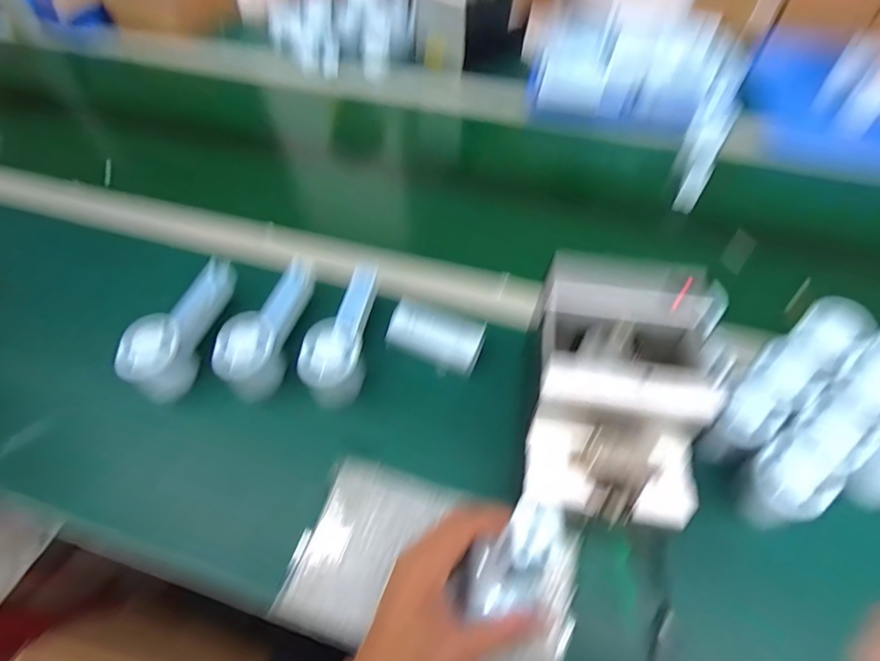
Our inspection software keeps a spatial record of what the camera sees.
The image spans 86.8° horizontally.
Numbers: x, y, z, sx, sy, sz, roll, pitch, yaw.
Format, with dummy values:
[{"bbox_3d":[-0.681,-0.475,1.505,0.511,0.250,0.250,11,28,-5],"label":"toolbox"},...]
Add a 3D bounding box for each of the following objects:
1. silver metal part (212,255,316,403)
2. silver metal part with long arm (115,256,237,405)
[{"bbox_3d":[-0.187,-0.012,0.504,0.054,0.070,0.158,6,56,6],"label":"silver metal part"},{"bbox_3d":[-0.273,-0.006,0.510,0.051,0.066,0.166,12,56,10],"label":"silver metal part with long arm"}]

